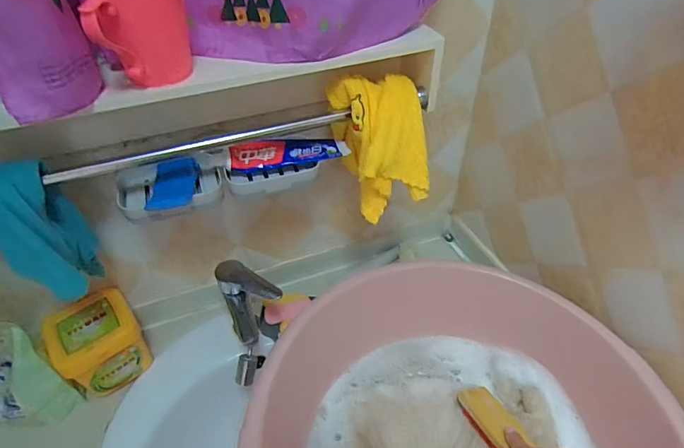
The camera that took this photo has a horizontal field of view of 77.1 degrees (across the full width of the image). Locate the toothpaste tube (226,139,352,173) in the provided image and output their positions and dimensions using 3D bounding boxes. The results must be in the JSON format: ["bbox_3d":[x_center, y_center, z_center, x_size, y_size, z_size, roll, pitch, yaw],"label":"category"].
[{"bbox_3d":[-0.072,-0.100,0.588,0.162,0.031,0.032,-11,44,-10],"label":"toothpaste tube"}]

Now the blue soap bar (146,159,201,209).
[{"bbox_3d":[-0.214,-0.051,0.548,0.052,0.017,0.098,-8,44,-7],"label":"blue soap bar"}]

